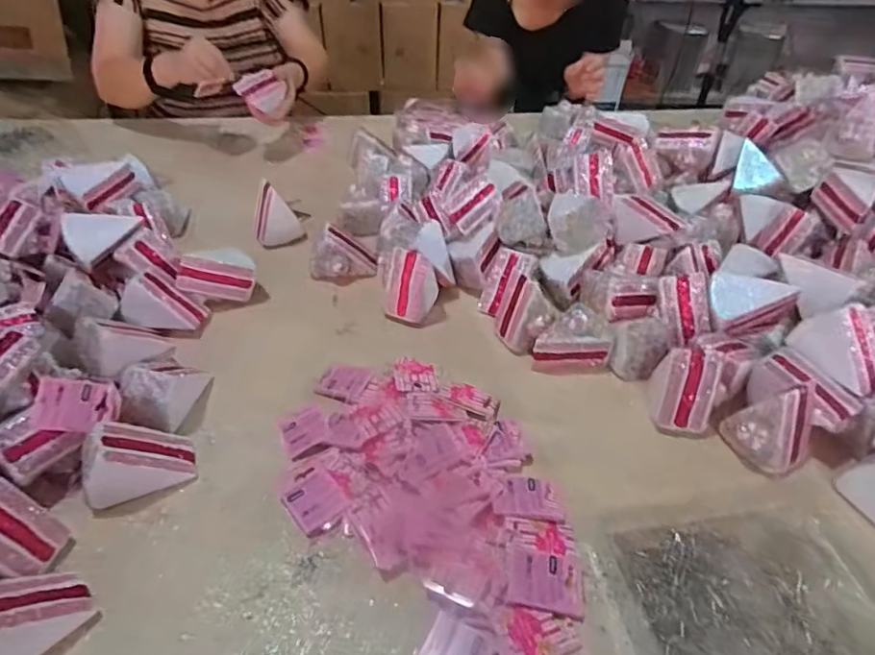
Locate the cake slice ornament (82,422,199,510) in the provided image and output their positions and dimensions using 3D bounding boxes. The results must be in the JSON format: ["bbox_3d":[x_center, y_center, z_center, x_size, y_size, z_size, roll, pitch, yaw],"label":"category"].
[{"bbox_3d":[-0.273,0.117,0.501,0.086,0.062,0.061,-10,42,-14],"label":"cake slice ornament"}]

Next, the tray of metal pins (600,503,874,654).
[{"bbox_3d":[0.260,0.238,0.443,0.214,0.016,0.190,-5,41,-9],"label":"tray of metal pins"}]

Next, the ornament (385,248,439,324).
[{"bbox_3d":[-0.032,-0.053,0.679,0.064,0.081,0.045,4,41,2],"label":"ornament"}]

